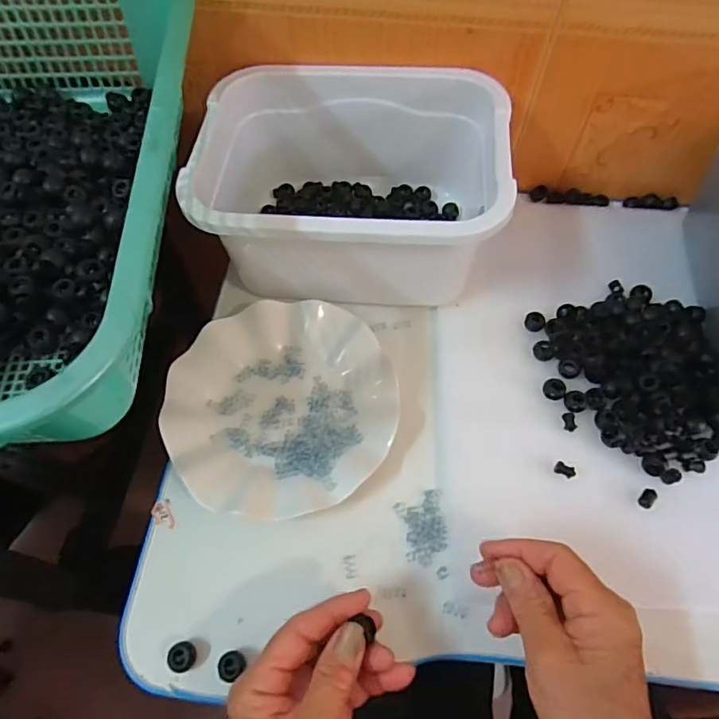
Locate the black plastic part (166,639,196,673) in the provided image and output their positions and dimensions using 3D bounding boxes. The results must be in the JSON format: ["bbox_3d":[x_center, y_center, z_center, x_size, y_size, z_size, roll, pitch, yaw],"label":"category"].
[{"bbox_3d":[-0.115,0.191,0.331,0.018,0.012,0.016,22,63,11],"label":"black plastic part"}]

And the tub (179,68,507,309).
[{"bbox_3d":[-0.008,-0.143,0.448,0.240,0.121,0.187,5,61,2],"label":"tub"}]

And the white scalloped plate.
[{"bbox_3d":[-0.063,0.036,0.417,0.175,0.019,0.177,0,61,0],"label":"white scalloped plate"}]

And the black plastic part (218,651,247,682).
[{"bbox_3d":[-0.083,0.198,0.333,0.015,0.010,0.017,31,65,15],"label":"black plastic part"}]

